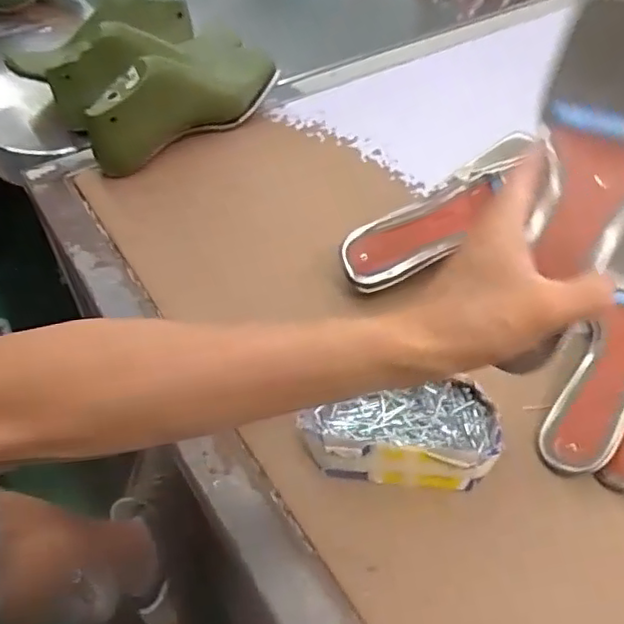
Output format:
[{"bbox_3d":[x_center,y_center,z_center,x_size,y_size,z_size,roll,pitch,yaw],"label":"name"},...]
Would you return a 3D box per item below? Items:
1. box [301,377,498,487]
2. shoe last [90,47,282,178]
[{"bbox_3d":[0.061,0.081,0.429,0.131,0.027,0.071,1,46,2],"label":"box"},{"bbox_3d":[-0.133,-0.233,0.681,0.069,0.105,0.250,27,52,25],"label":"shoe last"}]

